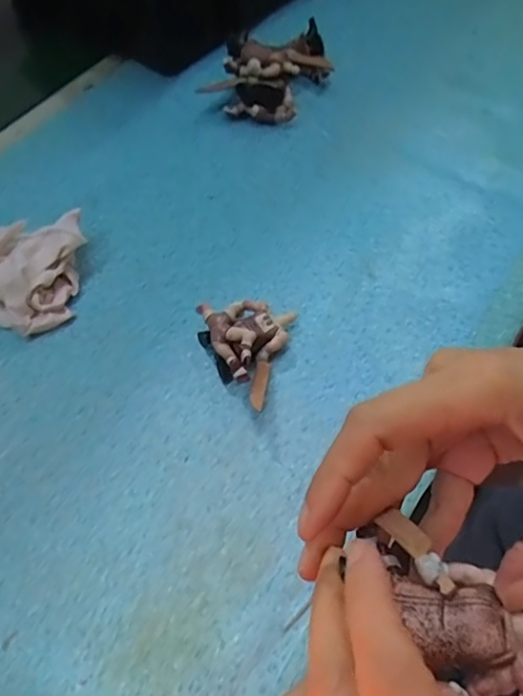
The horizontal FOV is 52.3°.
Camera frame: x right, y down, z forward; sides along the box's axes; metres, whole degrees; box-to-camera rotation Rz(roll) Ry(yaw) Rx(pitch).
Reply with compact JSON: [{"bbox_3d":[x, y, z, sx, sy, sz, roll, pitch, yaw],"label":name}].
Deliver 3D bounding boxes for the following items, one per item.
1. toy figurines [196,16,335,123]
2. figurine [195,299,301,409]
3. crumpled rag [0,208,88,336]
[{"bbox_3d":[0.013,-0.240,0.456,0.072,0.040,0.112,27,65,17],"label":"toy figurines"},{"bbox_3d":[-0.015,-0.003,0.327,0.054,0.031,0.066,17,62,12],"label":"figurine"},{"bbox_3d":[-0.158,-0.054,0.354,0.071,0.043,0.077,18,62,13],"label":"crumpled rag"}]

